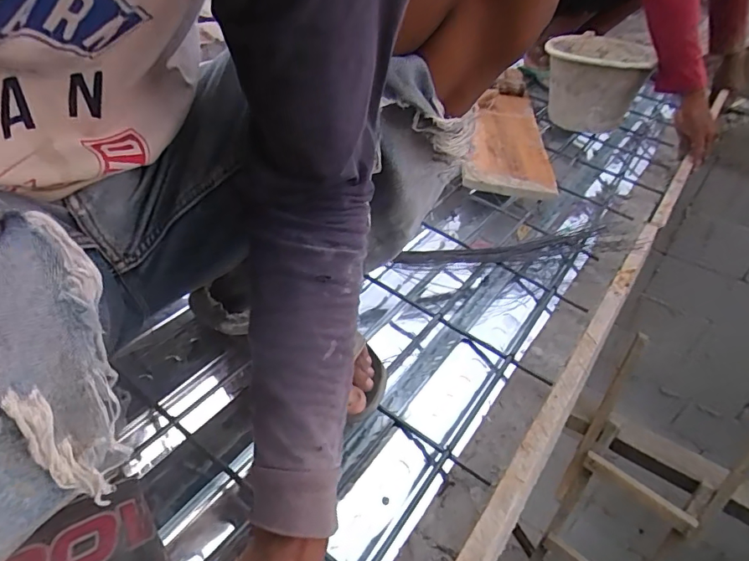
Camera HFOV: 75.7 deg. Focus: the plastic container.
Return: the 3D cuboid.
[{"bbox_3d":[0.491,-0.442,1.085,0.217,0.151,0.225,30,46,28],"label":"plastic container"}]

